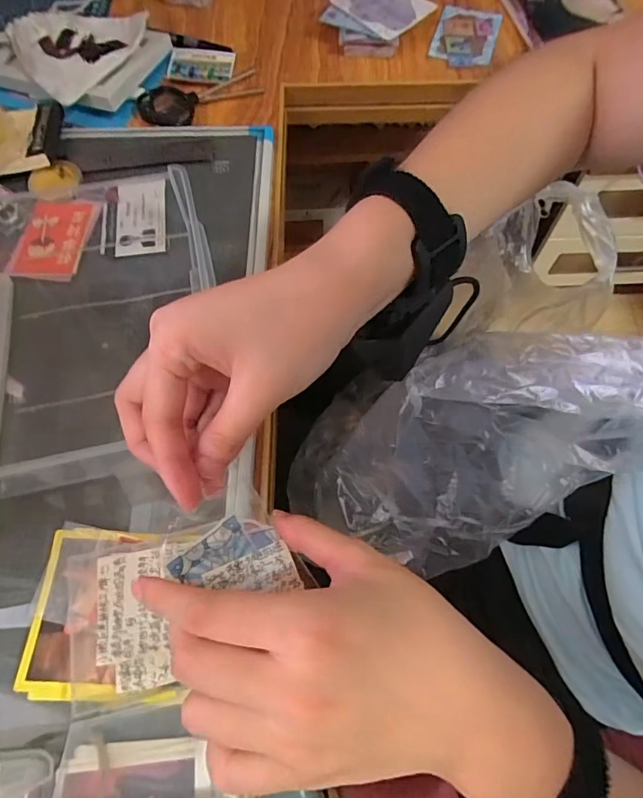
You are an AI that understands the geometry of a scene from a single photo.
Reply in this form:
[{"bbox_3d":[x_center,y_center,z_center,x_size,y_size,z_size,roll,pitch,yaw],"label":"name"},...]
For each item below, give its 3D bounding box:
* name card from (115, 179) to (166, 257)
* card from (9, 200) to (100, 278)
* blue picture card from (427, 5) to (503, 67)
[{"bbox_3d":[-0.160,-0.161,0.413,0.044,0.009,0.082,-9,65,-2],"label":"name card"},{"bbox_3d":[-0.230,-0.141,0.404,0.060,0.004,0.085,2,65,2],"label":"card"},{"bbox_3d":[0.170,-0.428,0.546,0.070,0.005,0.116,16,68,7],"label":"blue picture card"}]

